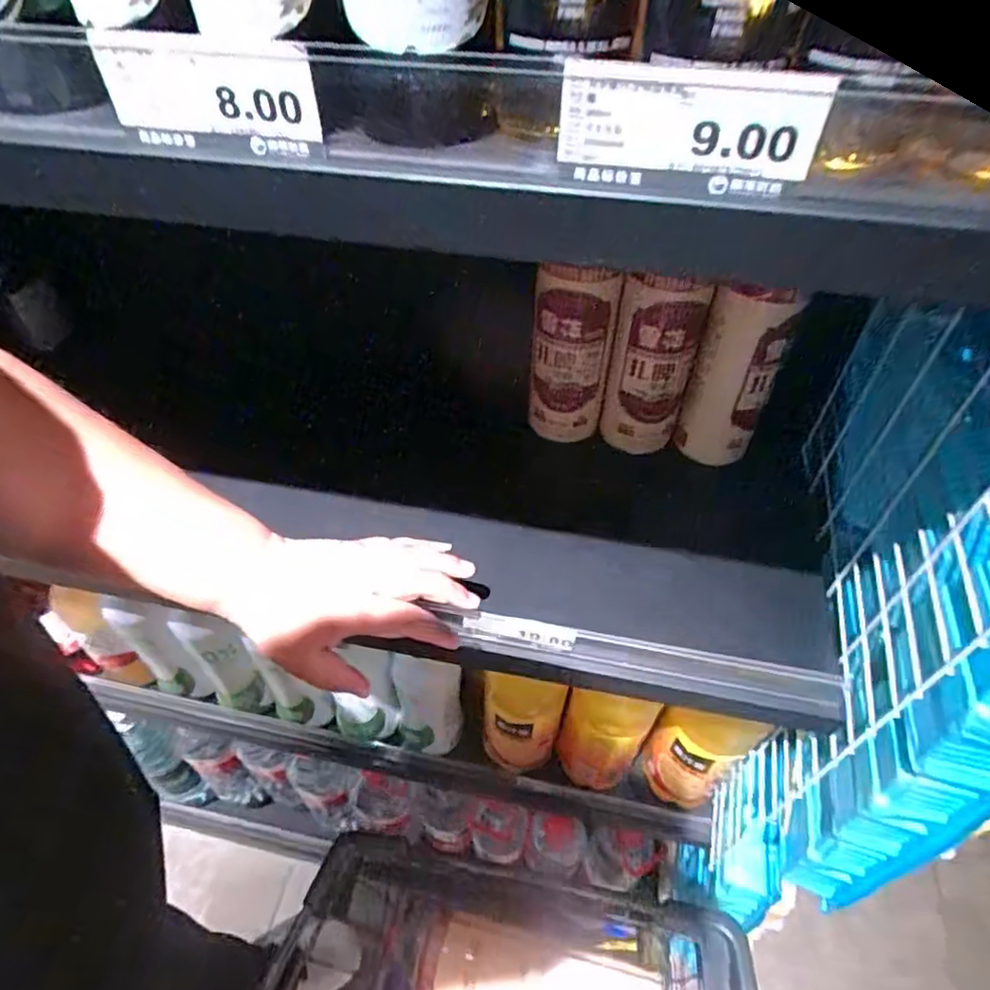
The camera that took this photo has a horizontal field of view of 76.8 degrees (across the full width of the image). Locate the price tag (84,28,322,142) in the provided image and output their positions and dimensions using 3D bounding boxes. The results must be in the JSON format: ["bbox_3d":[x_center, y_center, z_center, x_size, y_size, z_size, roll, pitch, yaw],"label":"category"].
[{"bbox_3d":[-0.114,-0.163,0.248,0.091,0.033,0.006,10,51,9],"label":"price tag"}]

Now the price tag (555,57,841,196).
[{"bbox_3d":[0.068,-0.130,0.223,0.089,0.038,0.008,9,47,7],"label":"price tag"}]

